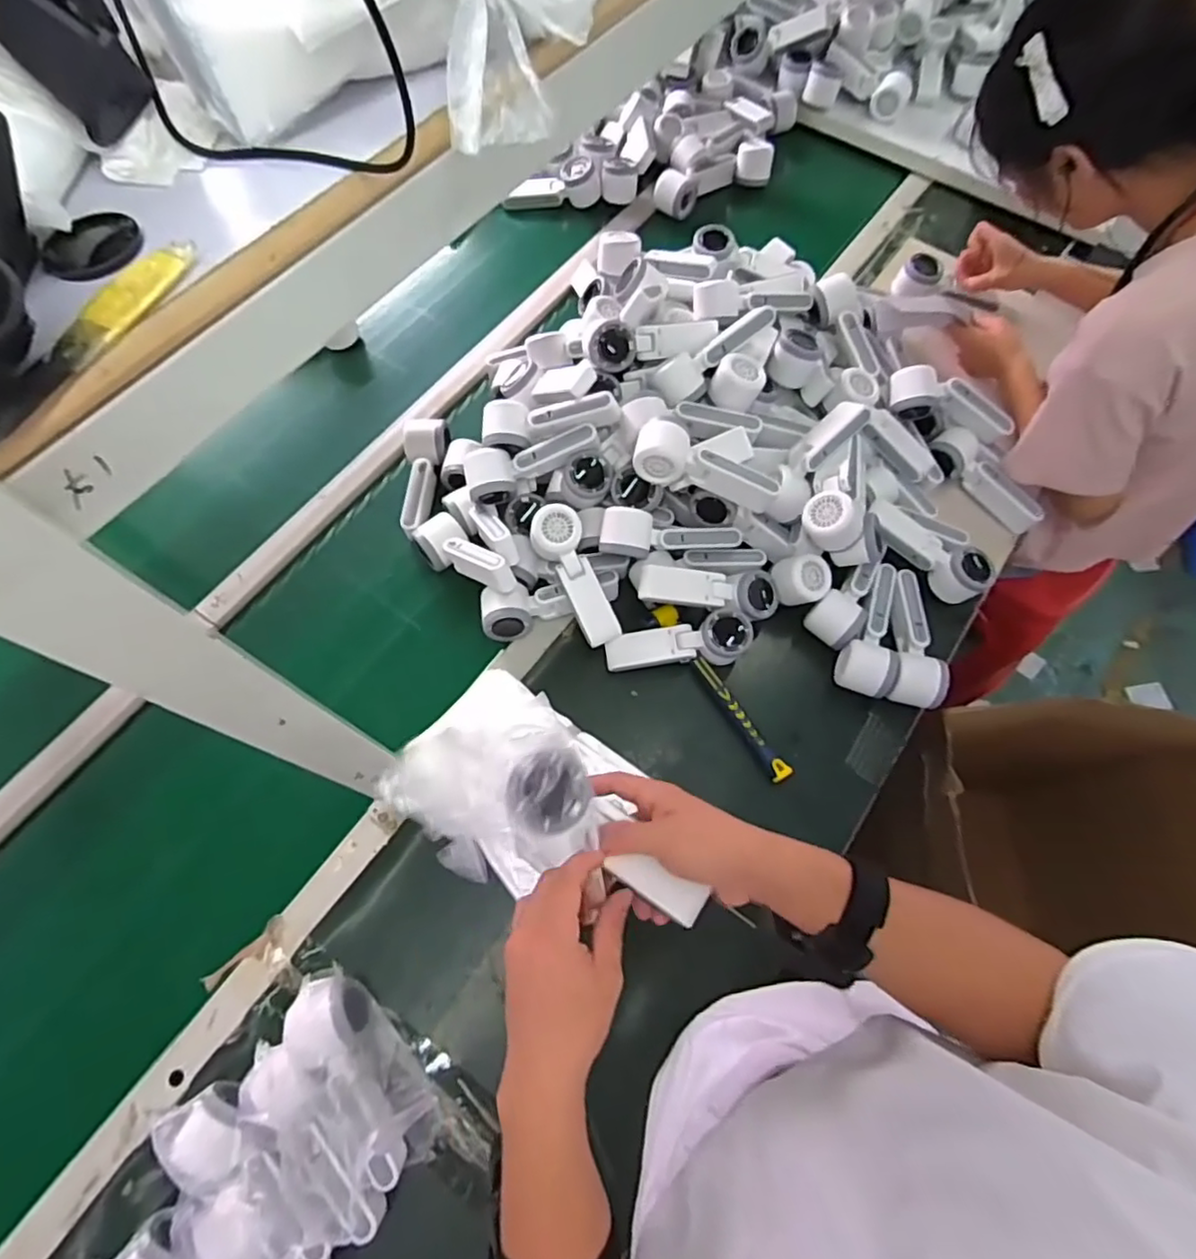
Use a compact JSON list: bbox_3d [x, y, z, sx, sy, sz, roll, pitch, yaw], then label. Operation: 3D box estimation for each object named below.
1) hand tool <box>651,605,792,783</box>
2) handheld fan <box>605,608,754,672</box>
[{"bbox_3d":[0.142,0.071,0.741,0.026,0.025,0.240,-30,71,-12],"label":"hand tool"},{"bbox_3d":[0.095,0.023,0.739,0.168,0.046,0.058,-11,68,-5],"label":"handheld fan"}]

